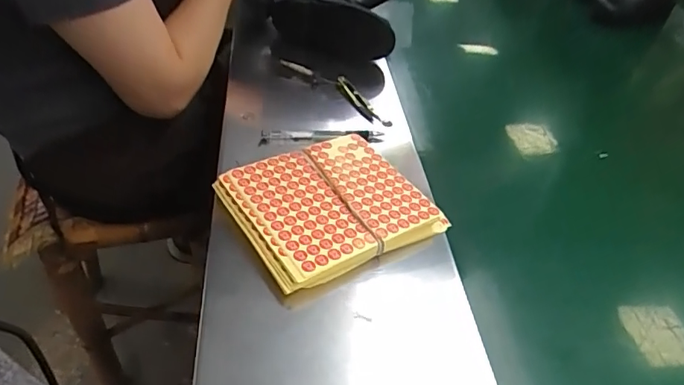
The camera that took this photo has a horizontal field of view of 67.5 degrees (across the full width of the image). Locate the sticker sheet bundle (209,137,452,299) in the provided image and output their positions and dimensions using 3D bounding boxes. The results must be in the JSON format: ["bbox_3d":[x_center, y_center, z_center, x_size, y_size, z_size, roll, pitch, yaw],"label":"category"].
[{"bbox_3d":[-0.012,0.010,0.534,0.189,0.026,0.154,-21,50,-28],"label":"sticker sheet bundle"}]

